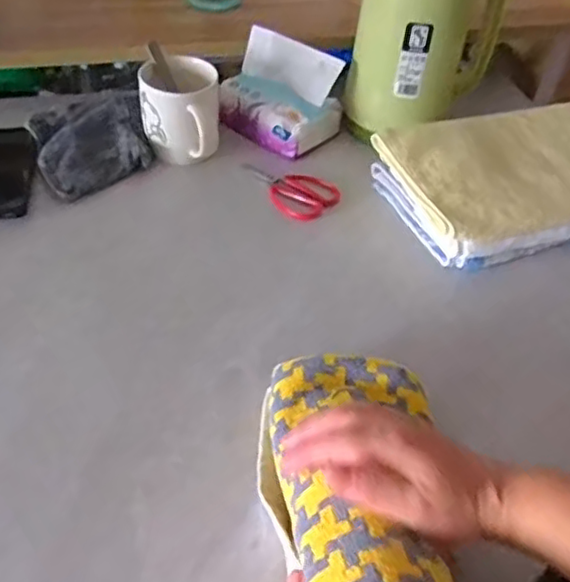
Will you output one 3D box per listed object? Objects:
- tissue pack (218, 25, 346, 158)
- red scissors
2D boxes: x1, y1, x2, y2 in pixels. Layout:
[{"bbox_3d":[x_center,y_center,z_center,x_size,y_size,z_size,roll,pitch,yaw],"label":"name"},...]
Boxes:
[{"bbox_3d":[-0.007,-0.238,0.767,0.133,0.104,0.086,31,50,24],"label":"tissue pack"},{"bbox_3d":[0.006,-0.118,0.722,0.069,0.015,0.107,-31,55,-31],"label":"red scissors"}]

